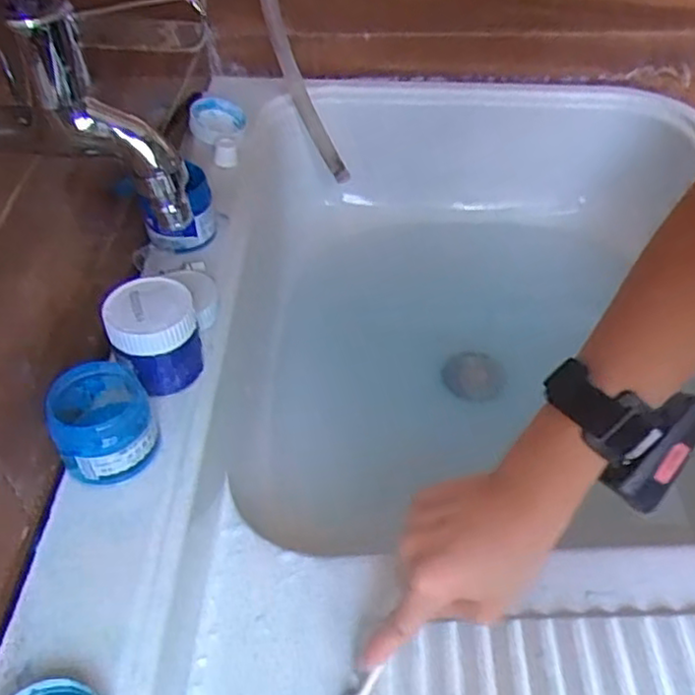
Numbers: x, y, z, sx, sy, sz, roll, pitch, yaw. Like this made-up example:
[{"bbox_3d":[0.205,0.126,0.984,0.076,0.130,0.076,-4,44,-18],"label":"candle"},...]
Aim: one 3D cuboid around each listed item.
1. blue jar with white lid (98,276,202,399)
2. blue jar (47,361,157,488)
[{"bbox_3d":[-0.126,-0.007,0.461,0.054,0.059,0.050,0,45,0],"label":"blue jar with white lid"},{"bbox_3d":[-0.147,0.043,0.419,0.055,0.050,0.059,-19,48,-17],"label":"blue jar"}]

